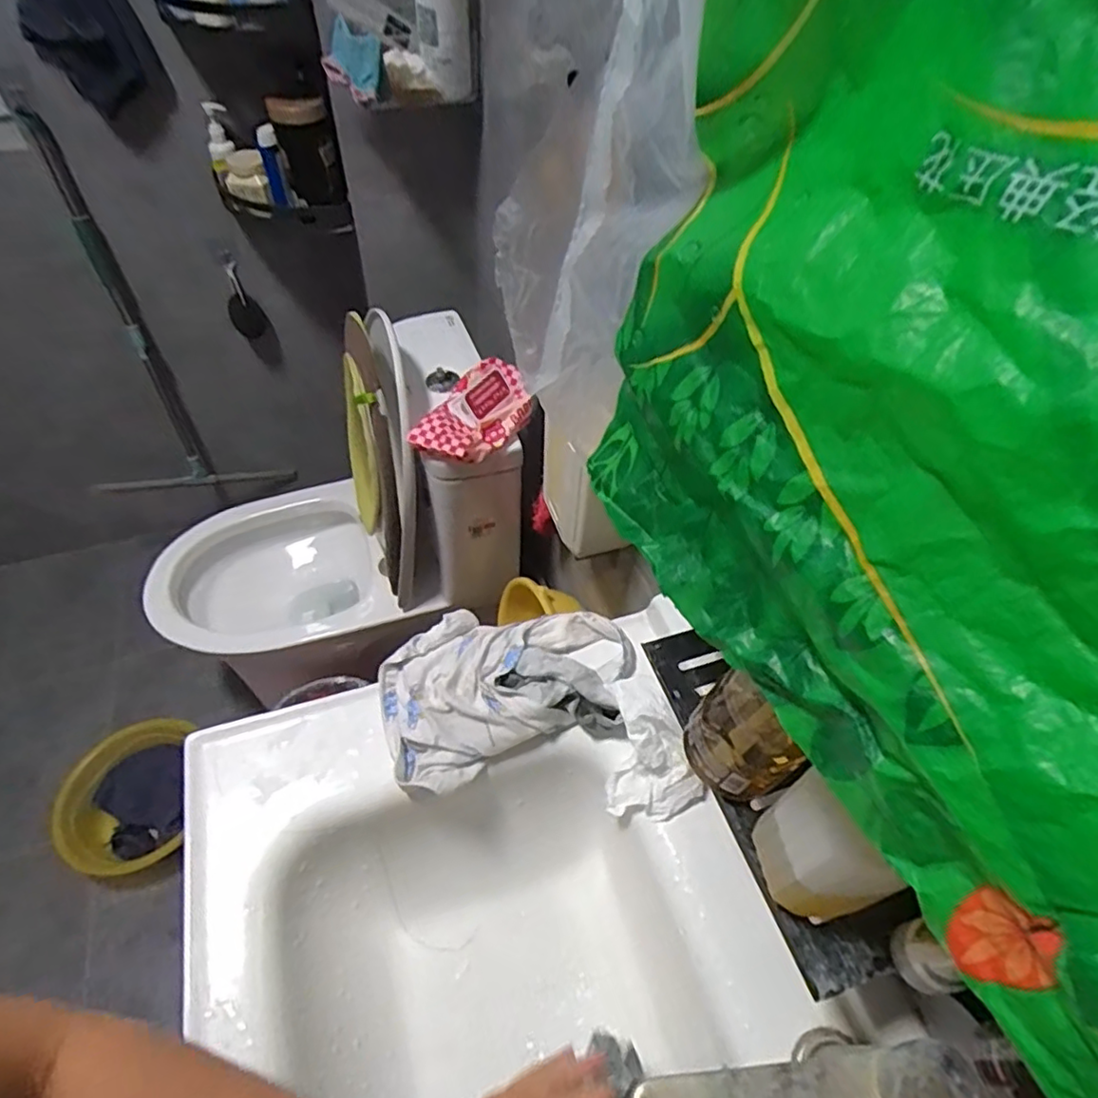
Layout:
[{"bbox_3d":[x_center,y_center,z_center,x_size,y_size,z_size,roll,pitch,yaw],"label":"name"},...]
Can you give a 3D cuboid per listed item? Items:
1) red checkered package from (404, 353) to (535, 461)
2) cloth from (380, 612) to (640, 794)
[{"bbox_3d":[-0.105,-0.201,0.920,0.118,0.058,0.193,28,56,17],"label":"red checkered package"},{"bbox_3d":[-0.038,0.124,0.612,0.247,0.051,0.158,-15,55,-14],"label":"cloth"}]

